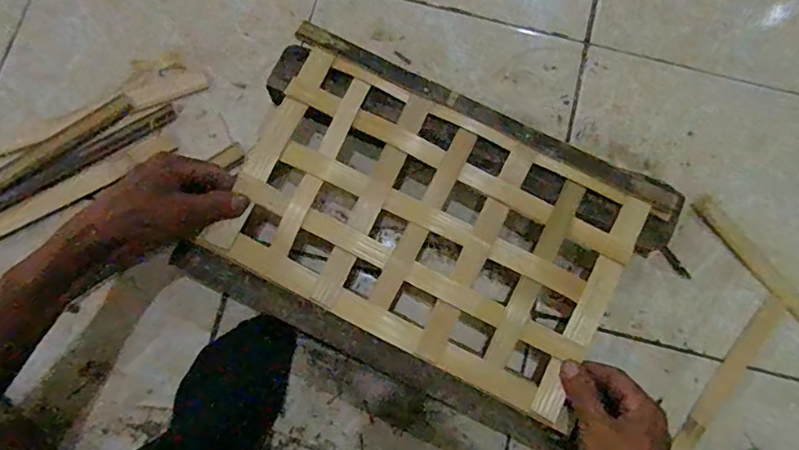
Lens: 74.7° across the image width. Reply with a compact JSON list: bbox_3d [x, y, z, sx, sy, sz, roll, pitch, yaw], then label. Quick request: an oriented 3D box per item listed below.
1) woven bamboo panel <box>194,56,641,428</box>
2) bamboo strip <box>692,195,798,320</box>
[{"bbox_3d":[0.025,0.000,0.474,0.341,0.011,0.212,27,80,3],"label":"woven bamboo panel"},{"bbox_3d":[0.400,0.081,0.523,0.024,0.006,0.282,-40,83,-8],"label":"bamboo strip"}]

